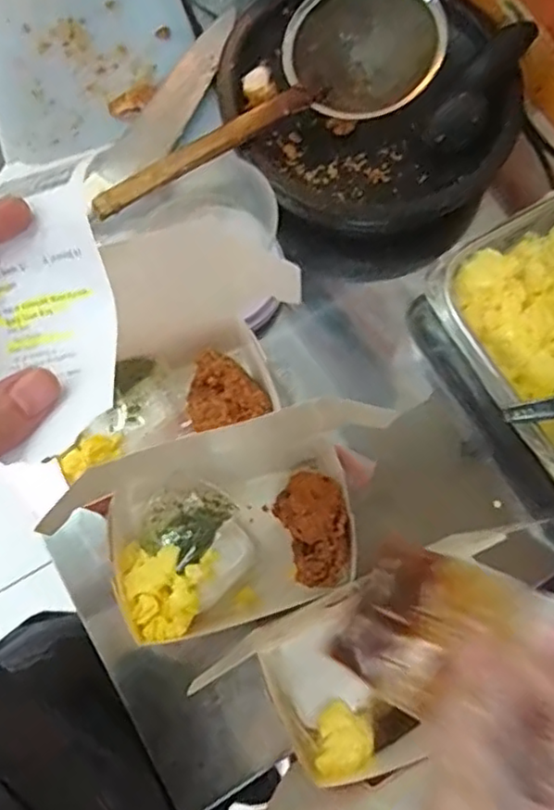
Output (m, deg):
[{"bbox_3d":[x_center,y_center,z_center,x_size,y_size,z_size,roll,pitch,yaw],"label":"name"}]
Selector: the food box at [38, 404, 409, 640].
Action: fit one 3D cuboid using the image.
[{"bbox_3d":[-0.029,0.098,0.543,0.262,0.077,0.153,-18,76,-5],"label":"food box"}]

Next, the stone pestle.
[{"bbox_3d":[0.199,-0.305,0.618,0.044,0.044,0.147,38,98,9],"label":"stone pestle"}]

